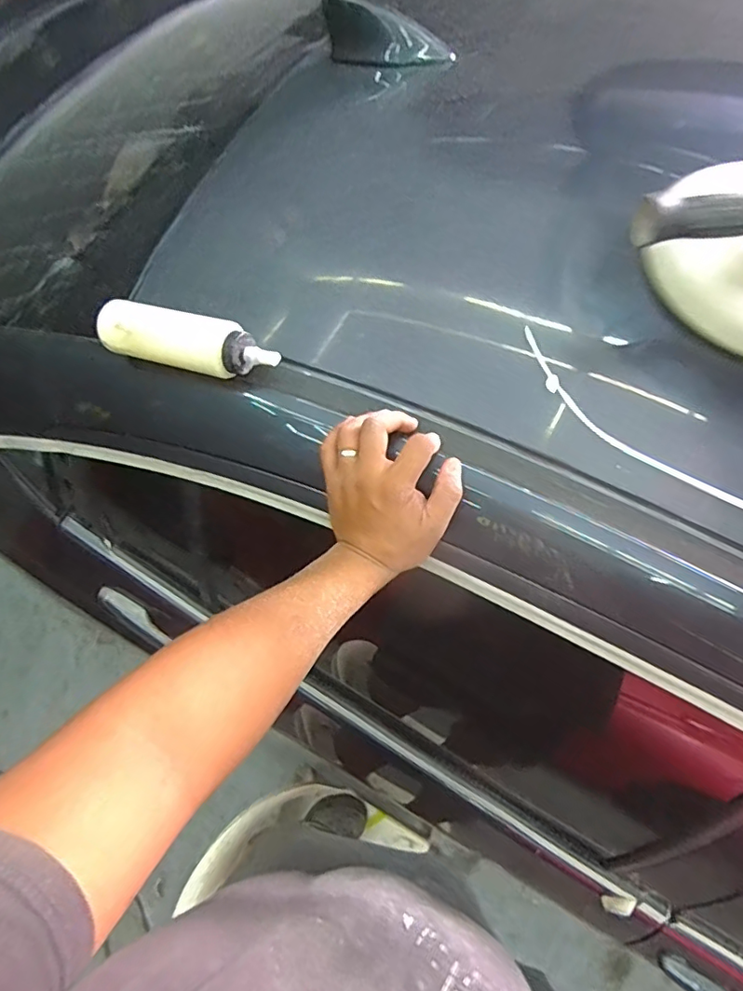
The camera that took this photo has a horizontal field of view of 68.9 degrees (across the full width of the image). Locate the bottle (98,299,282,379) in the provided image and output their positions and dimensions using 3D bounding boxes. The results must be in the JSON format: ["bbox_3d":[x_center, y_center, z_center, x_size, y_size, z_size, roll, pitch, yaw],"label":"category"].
[{"bbox_3d":[-0.180,-0.148,0.529,0.196,0.052,0.051,21,69,9],"label":"bottle"}]

